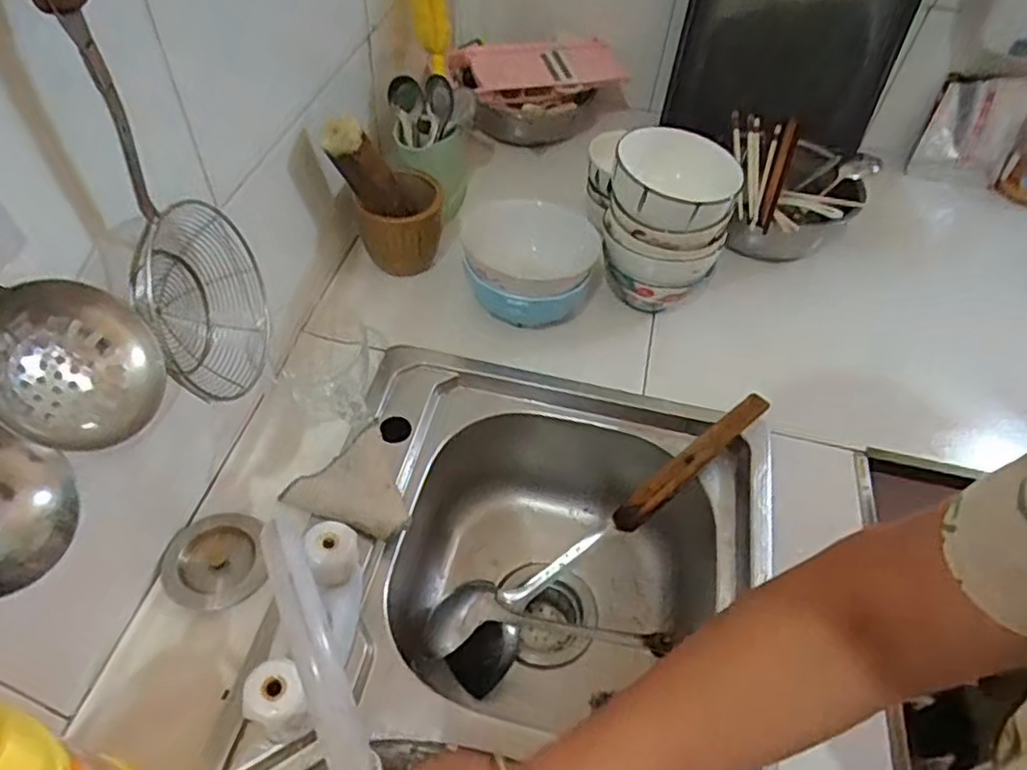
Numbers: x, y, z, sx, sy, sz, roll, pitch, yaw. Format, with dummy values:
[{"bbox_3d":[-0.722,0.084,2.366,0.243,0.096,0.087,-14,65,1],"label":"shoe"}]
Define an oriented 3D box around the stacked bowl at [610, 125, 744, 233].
[{"bbox_3d":[0.162,-0.202,0.677,0.123,0.049,0.115,3,50,-4],"label":"stacked bowl"}]

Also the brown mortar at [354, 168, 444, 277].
[{"bbox_3d":[-0.128,-0.184,0.769,0.091,0.094,0.081,-3,51,-9],"label":"brown mortar"}]

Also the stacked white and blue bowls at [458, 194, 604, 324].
[{"bbox_3d":[0.019,-0.129,0.728,0.148,0.077,0.119,-2,51,-8],"label":"stacked white and blue bowls"}]

